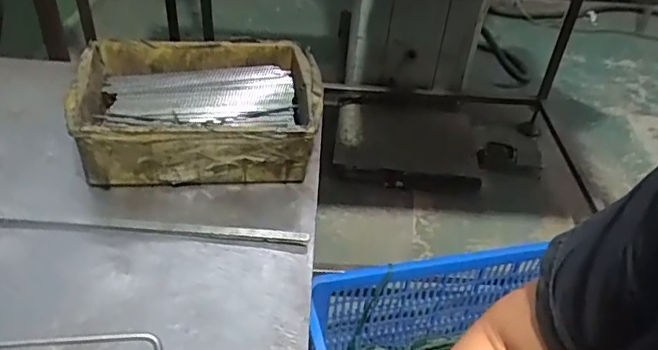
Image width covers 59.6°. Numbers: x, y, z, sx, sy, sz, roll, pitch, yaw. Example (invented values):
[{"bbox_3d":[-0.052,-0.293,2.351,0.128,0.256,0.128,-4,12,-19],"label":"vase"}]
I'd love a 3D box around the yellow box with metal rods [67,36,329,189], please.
[{"bbox_3d":[-0.139,-0.074,0.631,0.244,0.075,0.175,-3,41,-8],"label":"yellow box with metal rods"}]

